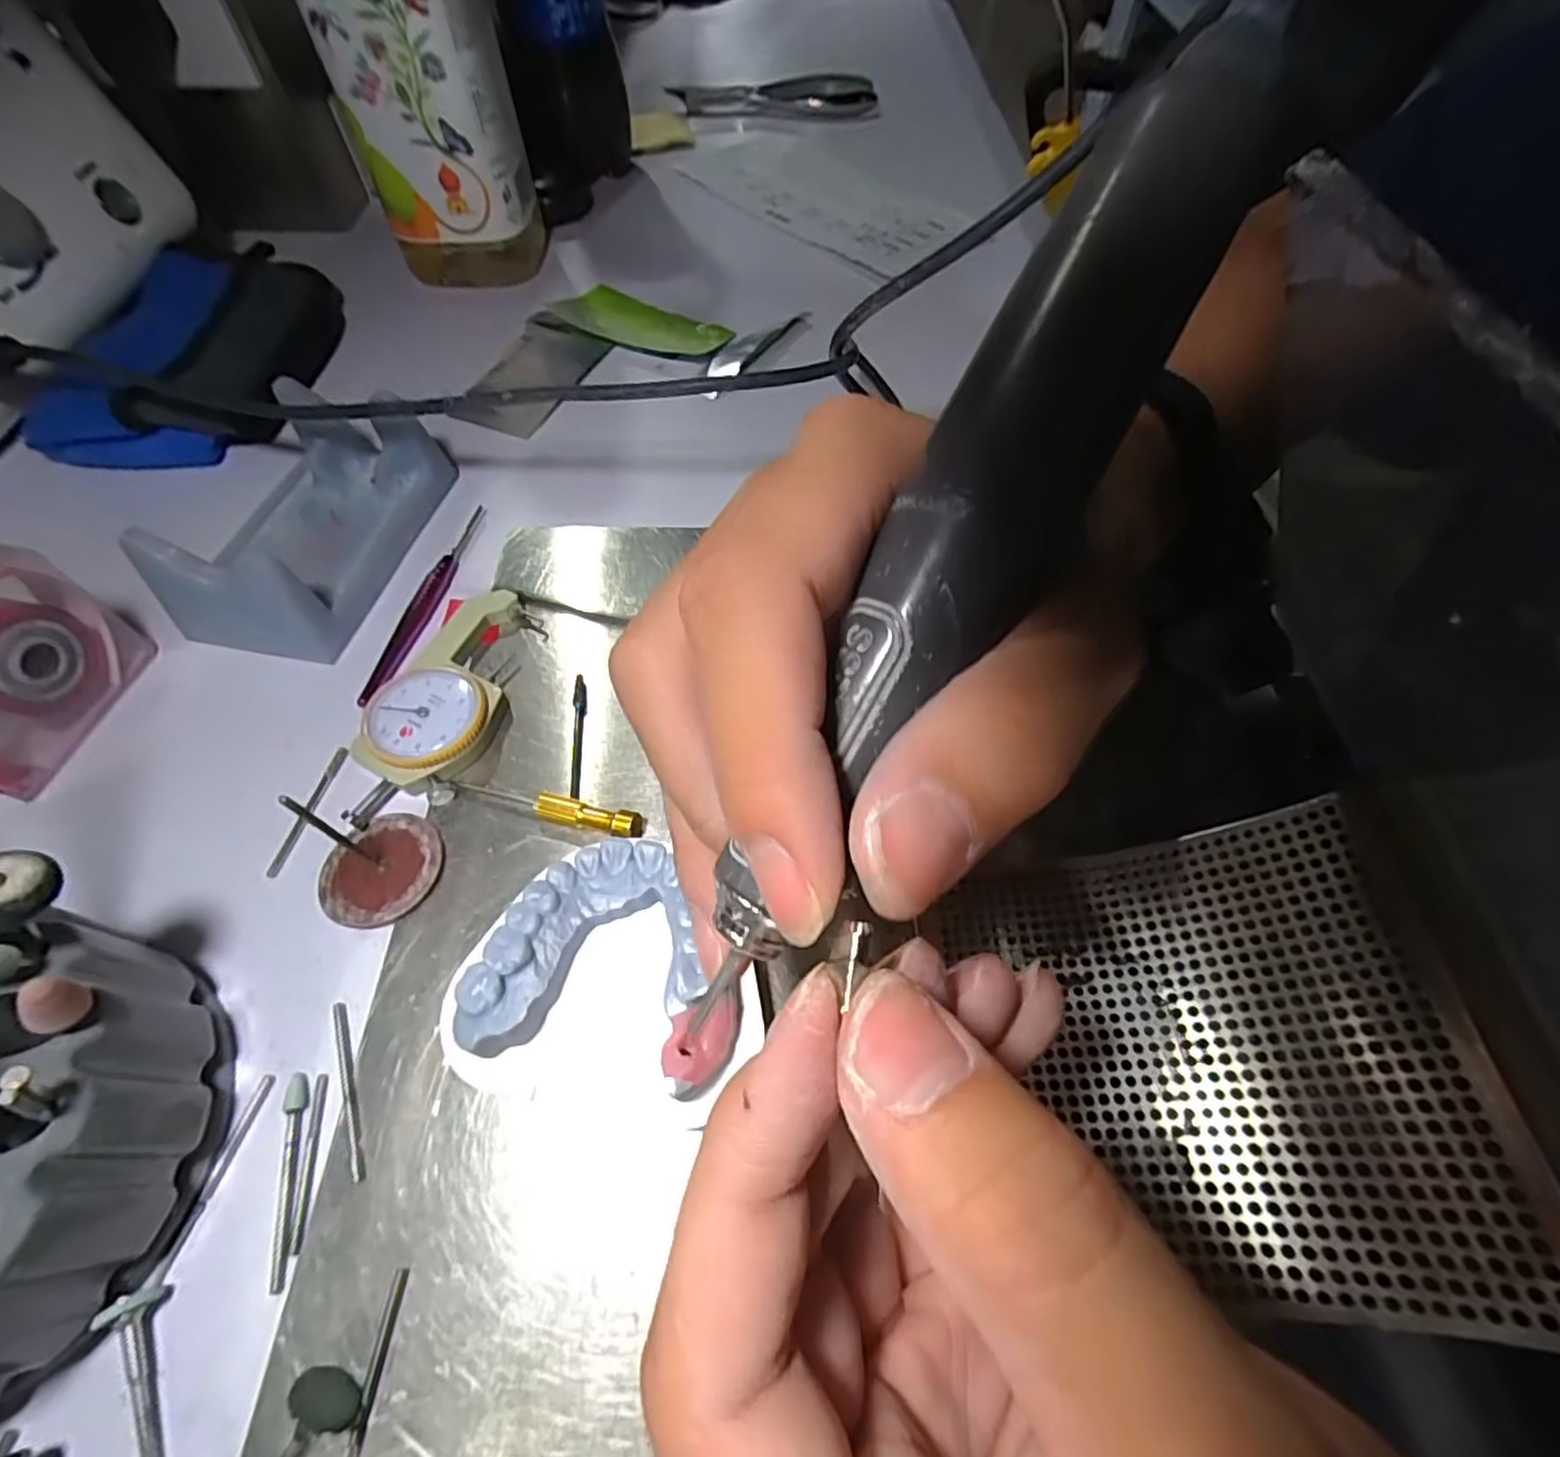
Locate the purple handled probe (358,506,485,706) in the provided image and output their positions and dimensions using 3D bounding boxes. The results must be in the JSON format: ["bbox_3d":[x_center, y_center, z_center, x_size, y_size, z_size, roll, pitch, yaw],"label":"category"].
[{"bbox_3d":[-0.131,-0.049,0.254,0.008,0.005,0.097,11,59,6],"label":"purple handled probe"}]

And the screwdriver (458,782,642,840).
[{"bbox_3d":[-0.072,0.023,0.207,0.062,0.007,0.007,14,60,8],"label":"screwdriver"}]

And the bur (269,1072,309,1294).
[{"bbox_3d":[-0.117,0.106,0.162,0.004,0.004,0.044,-11,59,-9],"label":"bur"}]

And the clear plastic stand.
[{"bbox_3d":[-0.178,-0.084,0.255,0.066,0.036,0.114,8,59,4],"label":"clear plastic stand"}]

